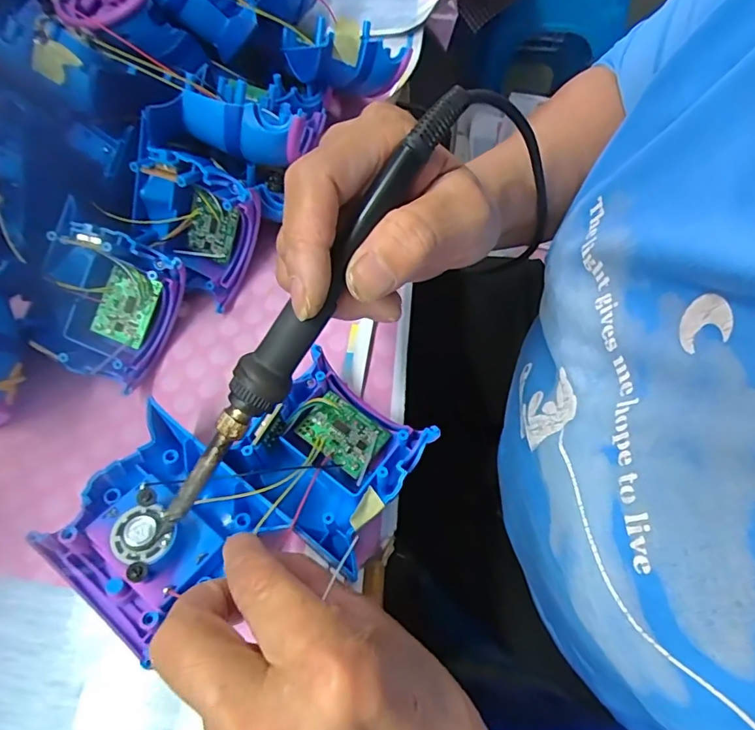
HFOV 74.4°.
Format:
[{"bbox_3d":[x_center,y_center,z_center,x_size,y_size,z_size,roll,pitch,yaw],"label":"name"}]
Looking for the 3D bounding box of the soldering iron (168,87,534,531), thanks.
[{"bbox_3d":[-0.020,-0.024,0.195,0.021,0.023,0.209,38,94,17],"label":"soldering iron"}]

